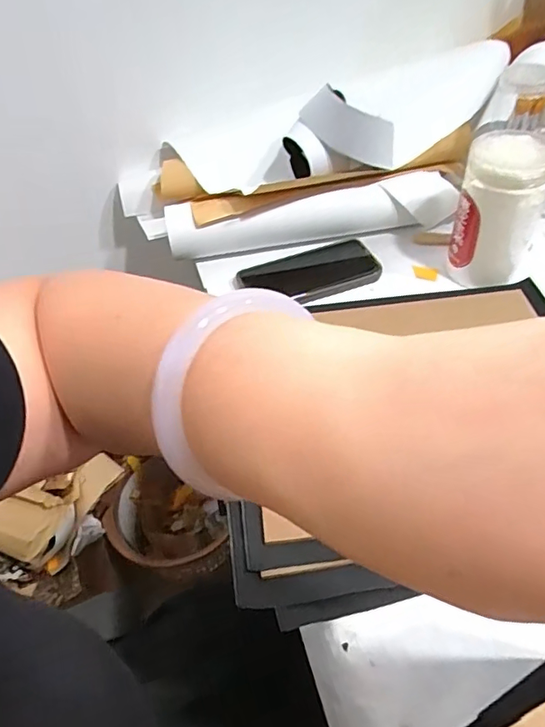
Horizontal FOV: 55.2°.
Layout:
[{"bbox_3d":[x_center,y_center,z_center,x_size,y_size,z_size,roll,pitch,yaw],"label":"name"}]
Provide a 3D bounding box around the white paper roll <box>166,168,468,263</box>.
[{"bbox_3d":[0.041,-0.183,0.651,0.349,0.058,0.054,-10,48,-3],"label":"white paper roll"}]

